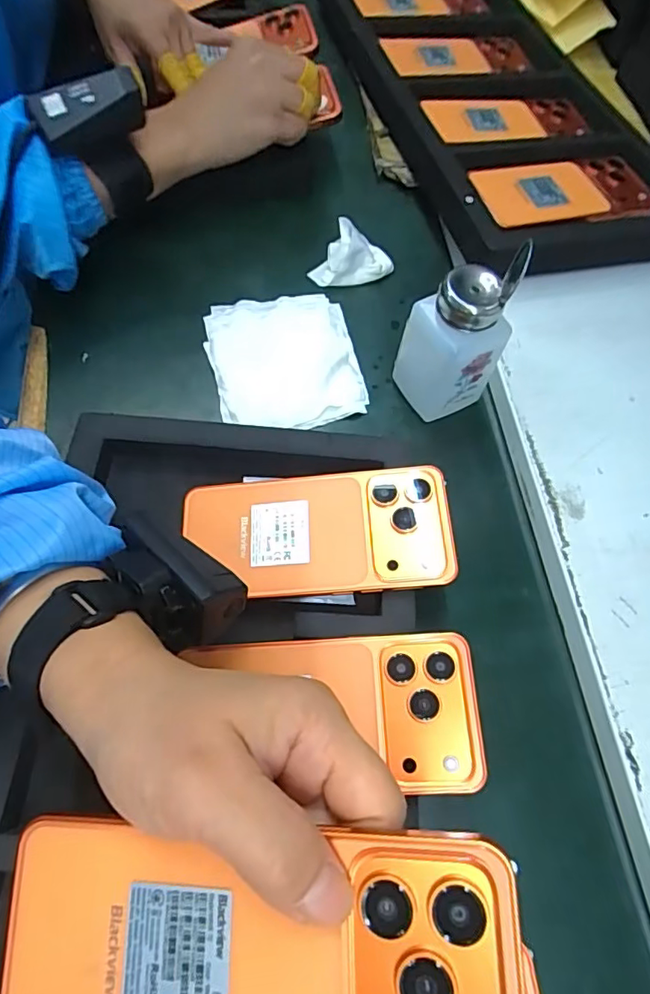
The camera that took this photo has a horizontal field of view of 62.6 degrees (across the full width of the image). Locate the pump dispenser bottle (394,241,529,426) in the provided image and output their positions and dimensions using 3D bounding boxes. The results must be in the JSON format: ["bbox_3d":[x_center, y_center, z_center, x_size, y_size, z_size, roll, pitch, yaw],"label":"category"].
[{"bbox_3d":[0.086,-0.105,0.363,0.049,0.111,0.056,-24,69,-17],"label":"pump dispenser bottle"}]

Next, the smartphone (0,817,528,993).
[{"bbox_3d":[-0.025,0.142,0.162,0.161,0.005,0.073,-5,74,11],"label":"smartphone"}]

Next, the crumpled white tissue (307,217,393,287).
[{"bbox_3d":[0.022,-0.201,0.442,0.066,0.038,0.034,-16,68,-13],"label":"crumpled white tissue"}]

